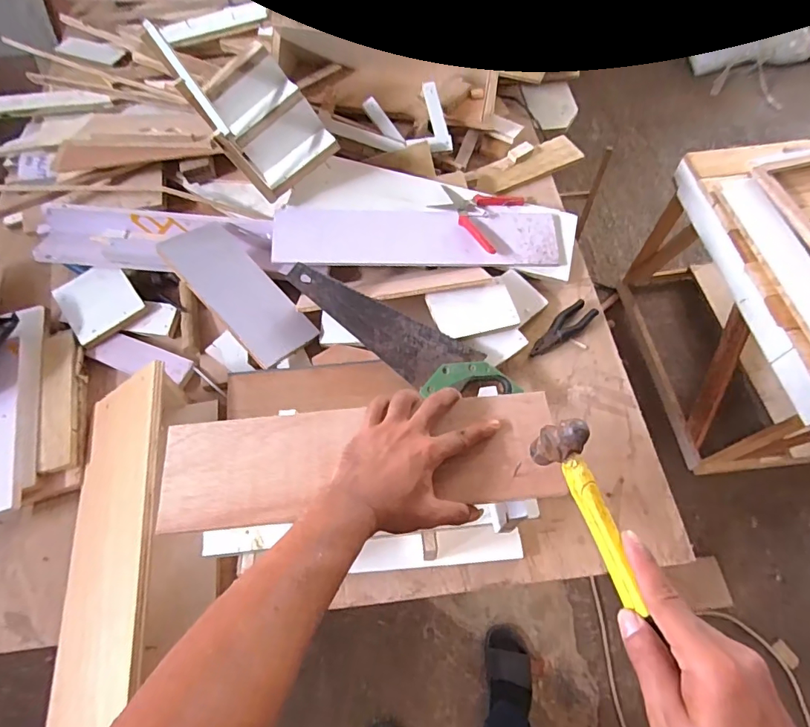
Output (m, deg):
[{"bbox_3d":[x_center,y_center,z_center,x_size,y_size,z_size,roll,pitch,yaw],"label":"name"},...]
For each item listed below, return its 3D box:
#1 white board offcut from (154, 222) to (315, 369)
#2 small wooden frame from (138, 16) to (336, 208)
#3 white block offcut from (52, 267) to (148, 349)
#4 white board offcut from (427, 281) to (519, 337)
[{"bbox_3d":[-0.294,-0.129,0.835,0.289,0.020,0.126,47,52,4],"label":"white board offcut"},{"bbox_3d":[-0.277,-0.468,0.859,0.181,0.171,0.302,-36,87,2],"label":"small wooden frame"},{"bbox_3d":[-0.556,-0.111,0.865,0.123,0.019,0.130,-39,81,-8],"label":"white block offcut"},{"bbox_3d":[0.117,-0.092,0.819,0.141,0.017,0.095,-14,62,-6],"label":"white board offcut"}]

